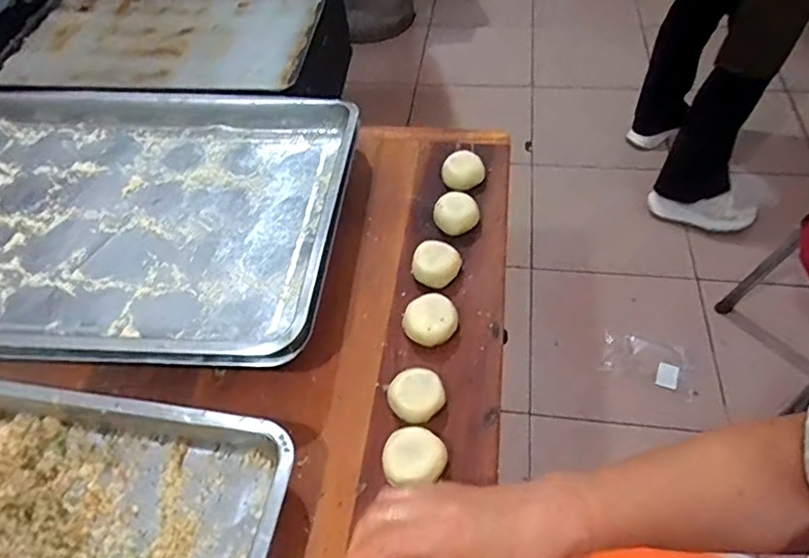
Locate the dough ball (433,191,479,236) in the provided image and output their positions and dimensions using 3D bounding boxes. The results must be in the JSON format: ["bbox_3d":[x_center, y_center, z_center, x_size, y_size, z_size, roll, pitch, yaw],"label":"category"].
[{"bbox_3d":[0.061,-0.077,0.657,0.051,0.033,0.043,2,52,6],"label":"dough ball"}]

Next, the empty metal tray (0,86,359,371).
[{"bbox_3d":[-0.369,-0.087,0.669,0.602,0.063,0.421,3,54,6],"label":"empty metal tray"}]

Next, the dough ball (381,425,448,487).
[{"bbox_3d":[0.009,0.159,0.497,0.054,0.041,0.051,-2,52,3],"label":"dough ball"}]

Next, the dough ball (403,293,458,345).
[{"bbox_3d":[0.028,0.042,0.579,0.051,0.028,0.050,-2,52,3],"label":"dough ball"}]

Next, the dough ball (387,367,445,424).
[{"bbox_3d":[0.012,0.109,0.526,0.047,0.029,0.044,-2,52,3],"label":"dough ball"}]

